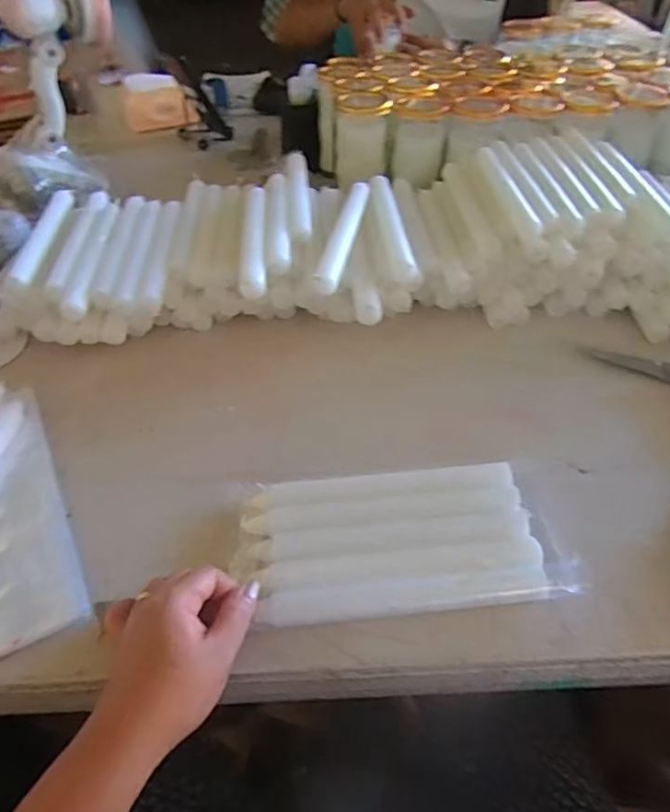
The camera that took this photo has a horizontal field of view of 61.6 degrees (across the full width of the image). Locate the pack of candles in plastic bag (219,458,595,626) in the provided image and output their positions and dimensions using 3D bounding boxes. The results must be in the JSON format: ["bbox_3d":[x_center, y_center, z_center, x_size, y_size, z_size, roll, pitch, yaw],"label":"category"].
[{"bbox_3d":[0.047,0.096,0.406,0.231,0.021,0.107,-3,46,0],"label":"pack of candles in plastic bag"}]

